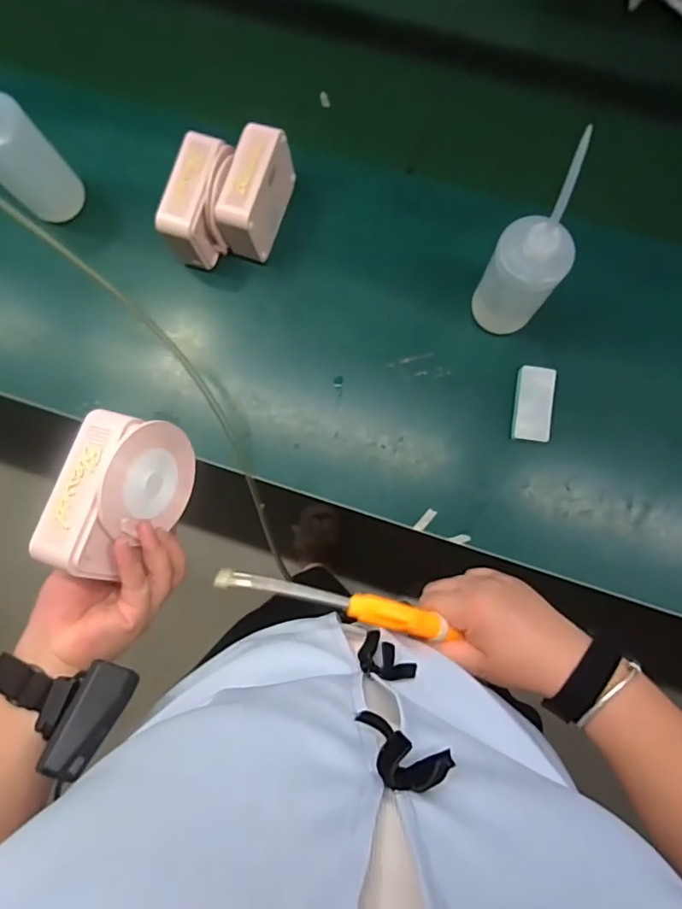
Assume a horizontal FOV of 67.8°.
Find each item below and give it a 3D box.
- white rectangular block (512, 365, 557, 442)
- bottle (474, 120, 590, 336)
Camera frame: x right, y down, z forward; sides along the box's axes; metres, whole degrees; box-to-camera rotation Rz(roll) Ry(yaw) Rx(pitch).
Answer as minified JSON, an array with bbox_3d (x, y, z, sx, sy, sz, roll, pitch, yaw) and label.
[{"bbox_3d":[0.237,-0.062,0.624,0.045,0.021,0.091,8,88,4],"label":"white rectangular block"},{"bbox_3d":[0.196,-0.202,0.530,0.080,0.213,0.085,-24,83,1],"label":"bottle"}]

